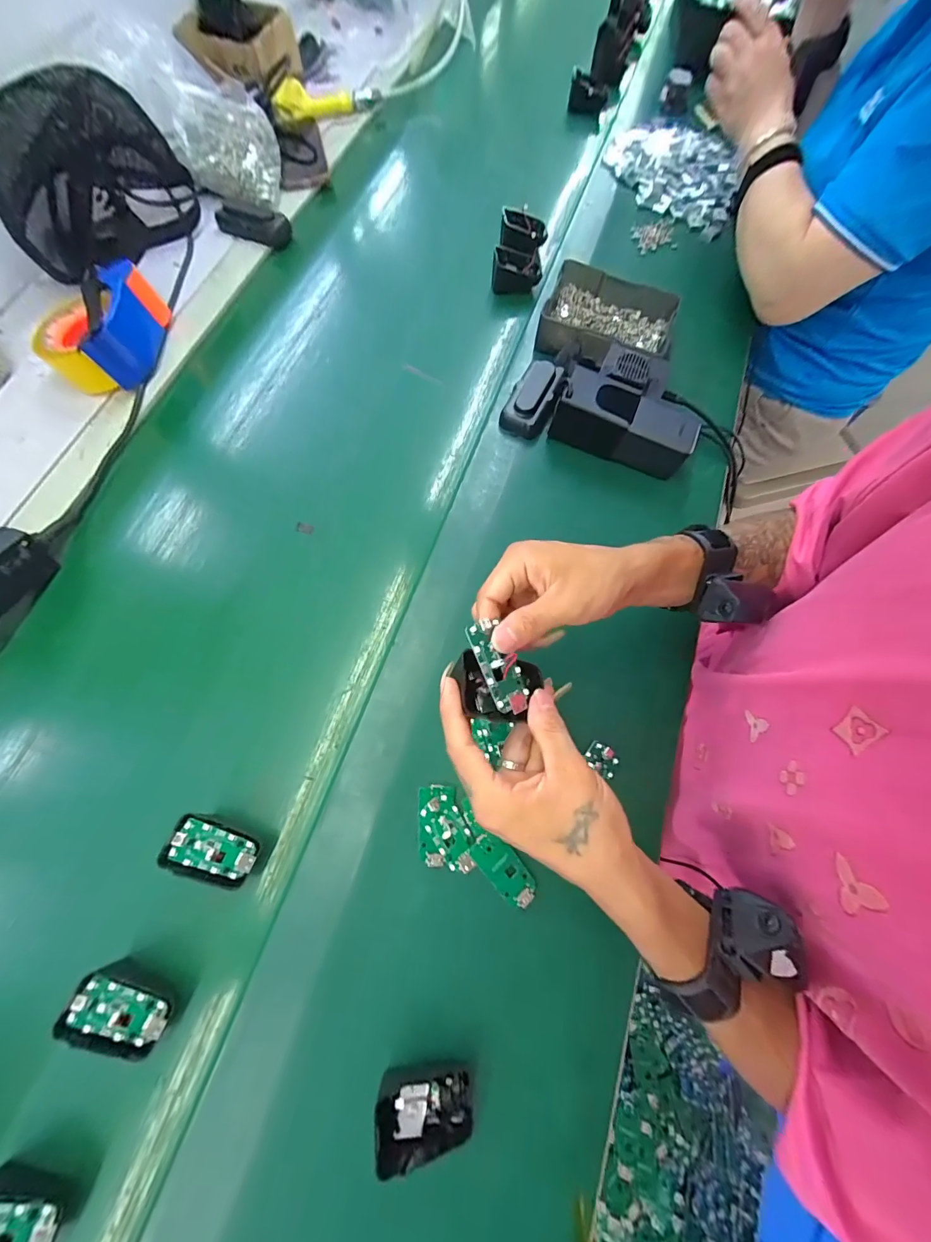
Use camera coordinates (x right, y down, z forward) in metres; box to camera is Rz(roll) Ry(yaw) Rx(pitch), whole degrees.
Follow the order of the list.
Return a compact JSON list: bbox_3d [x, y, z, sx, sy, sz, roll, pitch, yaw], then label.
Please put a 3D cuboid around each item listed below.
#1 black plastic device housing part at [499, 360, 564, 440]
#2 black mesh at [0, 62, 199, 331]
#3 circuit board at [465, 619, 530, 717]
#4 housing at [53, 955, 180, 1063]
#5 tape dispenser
[{"bbox_3d":[0.084,-0.273,0.510,0.056,0.032,0.100,20,73,4],"label":"black plastic device housing part"},{"bbox_3d":[-0.486,-0.578,0.546,0.165,0.153,0.216,4,73,-1],"label":"black mesh"},{"bbox_3d":[0.023,0.029,0.274,0.030,0.011,0.063,-19,84,-38],"label":"circuit board"},{"bbox_3d":[-0.258,0.296,0.313,0.066,0.034,0.042,30,74,7],"label":"housing"},{"bbox_3d":[-0.448,-0.350,0.514,0.096,0.076,0.146,11,73,1],"label":"tape dispenser"}]

